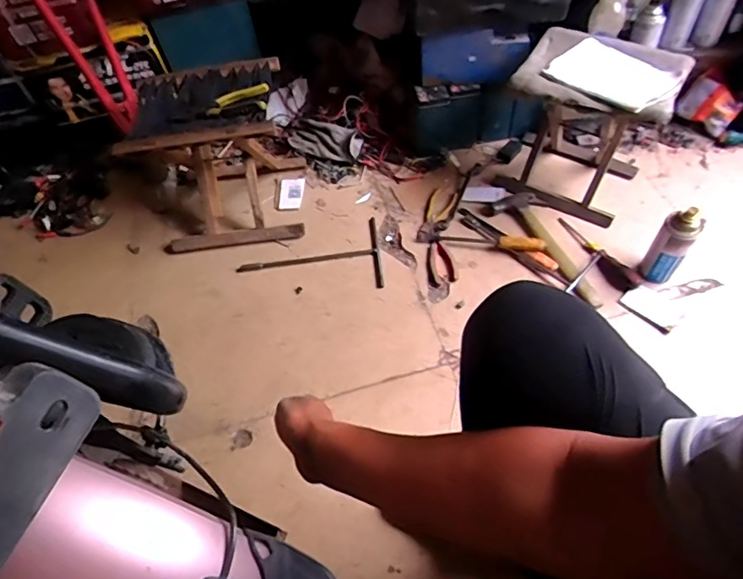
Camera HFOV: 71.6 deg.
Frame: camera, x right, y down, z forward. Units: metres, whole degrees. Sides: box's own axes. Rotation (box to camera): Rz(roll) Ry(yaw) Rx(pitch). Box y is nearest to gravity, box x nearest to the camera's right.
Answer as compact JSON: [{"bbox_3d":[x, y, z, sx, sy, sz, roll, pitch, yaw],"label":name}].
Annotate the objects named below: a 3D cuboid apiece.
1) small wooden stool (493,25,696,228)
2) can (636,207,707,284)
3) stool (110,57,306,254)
[{"bbox_3d":[0.462,-0.360,1.123,0.295,0.292,0.247,21,60,18],"label":"small wooden stool"},{"bbox_3d":[0.569,-0.077,0.989,0.065,0.164,0.055,33,65,24],"label":"can"},{"bbox_3d":[-0.325,-0.289,1.116,0.297,0.295,0.257,-10,56,-2],"label":"stool"}]

